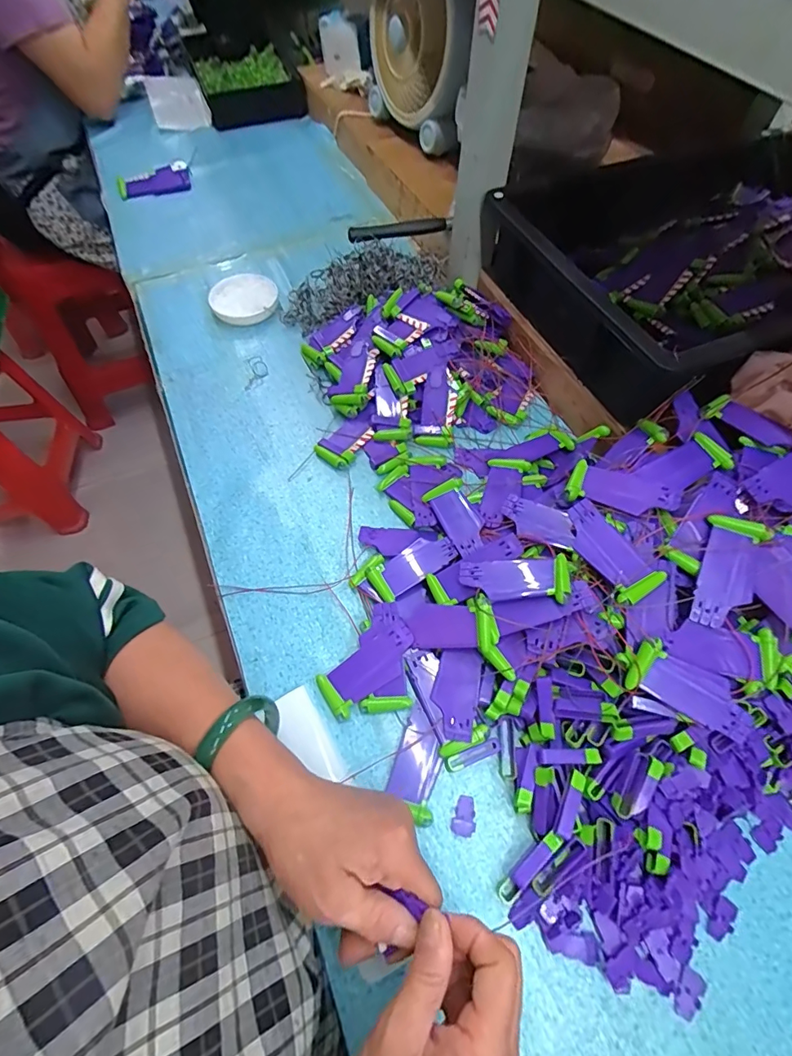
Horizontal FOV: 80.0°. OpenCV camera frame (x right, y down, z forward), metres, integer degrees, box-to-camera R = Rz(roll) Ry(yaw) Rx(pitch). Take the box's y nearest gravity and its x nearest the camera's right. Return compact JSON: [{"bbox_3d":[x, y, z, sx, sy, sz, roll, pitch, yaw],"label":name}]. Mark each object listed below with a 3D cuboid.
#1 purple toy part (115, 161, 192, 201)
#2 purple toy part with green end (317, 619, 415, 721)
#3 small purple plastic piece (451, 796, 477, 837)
[{"bbox_3d":[-0.420,-0.602,0.819,0.119,0.028,0.042,-20,62,-12],"label":"purple toy part"},{"bbox_3d":[-0.023,0.118,0.404,0.091,0.007,0.038,-41,67,-7],"label":"purple toy part with green end"},{"bbox_3d":[0.053,0.220,0.361,0.018,0.004,0.026,10,60,6],"label":"small purple plastic piece"}]

